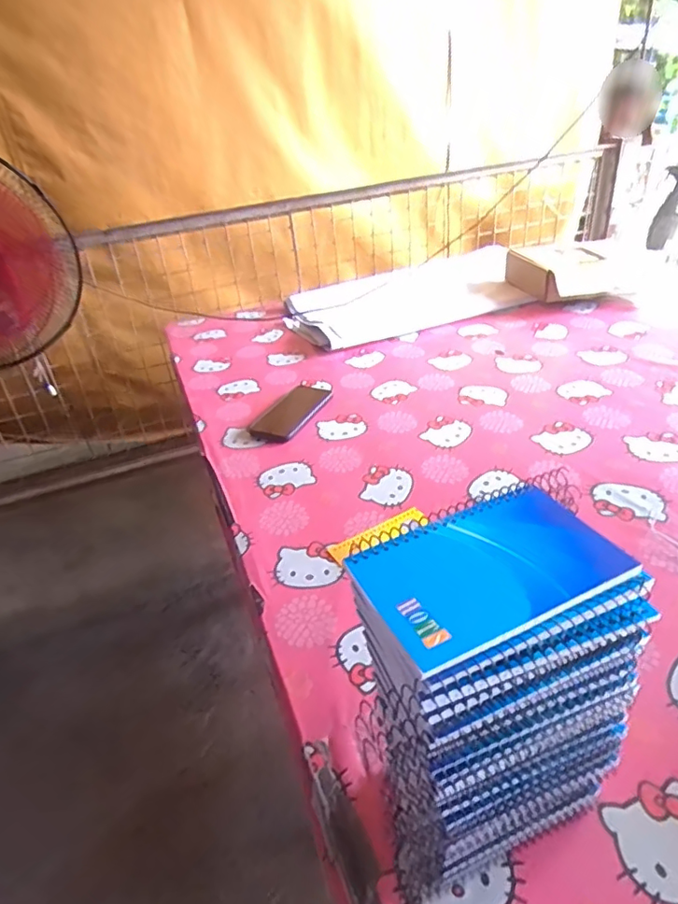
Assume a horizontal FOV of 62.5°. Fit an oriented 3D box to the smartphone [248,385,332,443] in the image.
[{"bbox_3d":[-0.078,-0.072,0.955,0.084,0.009,0.179,11,37,24],"label":"smartphone"}]

